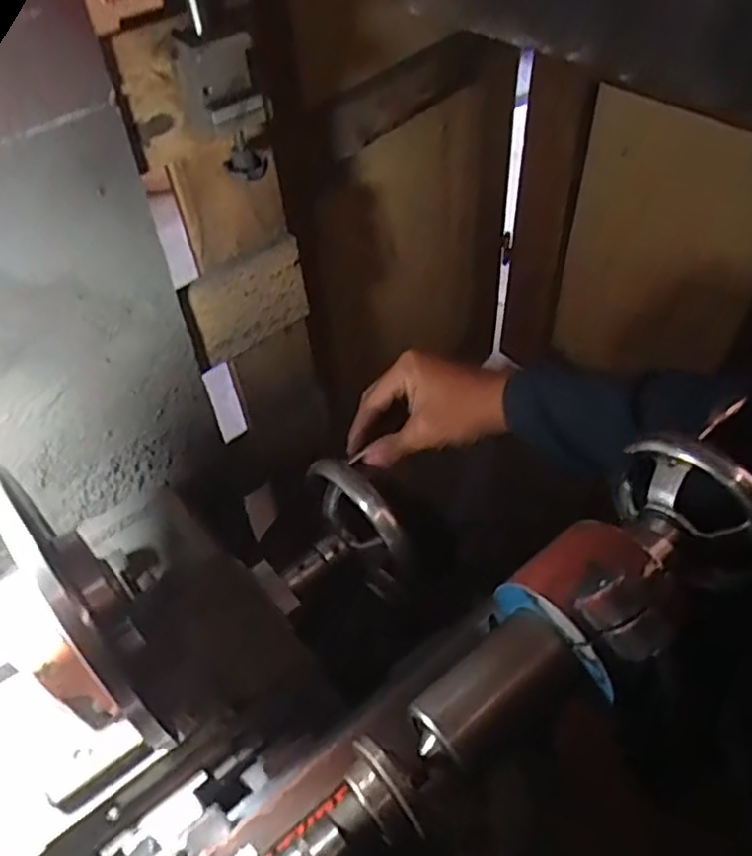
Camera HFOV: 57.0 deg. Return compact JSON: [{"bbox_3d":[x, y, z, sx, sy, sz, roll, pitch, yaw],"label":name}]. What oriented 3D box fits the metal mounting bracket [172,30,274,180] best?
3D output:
[{"bbox_3d":[-0.116,-0.252,0.546,0.067,0.101,0.040,-12,49,-7],"label":"metal mounting bracket"}]

